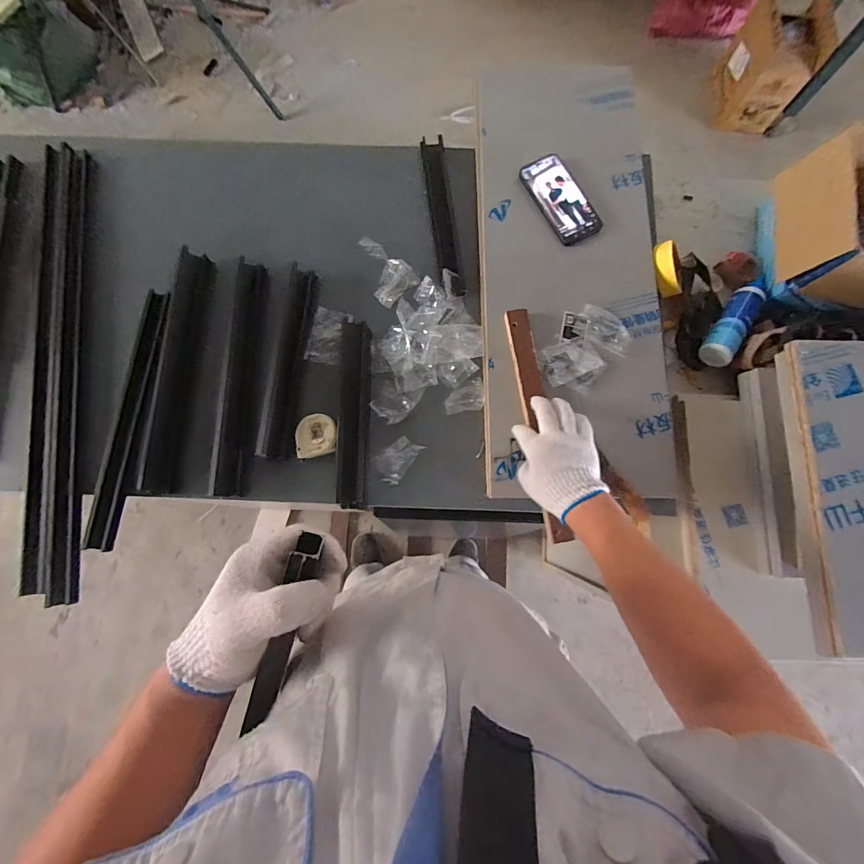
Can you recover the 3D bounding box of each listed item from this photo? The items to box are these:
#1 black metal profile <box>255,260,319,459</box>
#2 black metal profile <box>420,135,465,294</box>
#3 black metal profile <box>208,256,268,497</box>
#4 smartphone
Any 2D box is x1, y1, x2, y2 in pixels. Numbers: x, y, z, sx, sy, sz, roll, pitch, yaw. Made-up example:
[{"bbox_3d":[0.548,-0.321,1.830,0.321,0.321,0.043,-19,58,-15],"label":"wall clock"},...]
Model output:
[{"bbox_3d":[-0.233,-0.118,0.668,0.043,0.029,0.319,8,80,1],"label":"black metal profile"},{"bbox_3d":[0.019,-0.387,0.714,0.043,0.030,0.308,-7,80,-2],"label":"black metal profile"},{"bbox_3d":[-0.304,-0.093,0.646,0.050,0.024,0.379,1,80,0],"label":"black metal profile"},{"bbox_3d":[0.218,-0.400,0.696,0.071,0.012,0.164,-31,84,3],"label":"smartphone"}]

